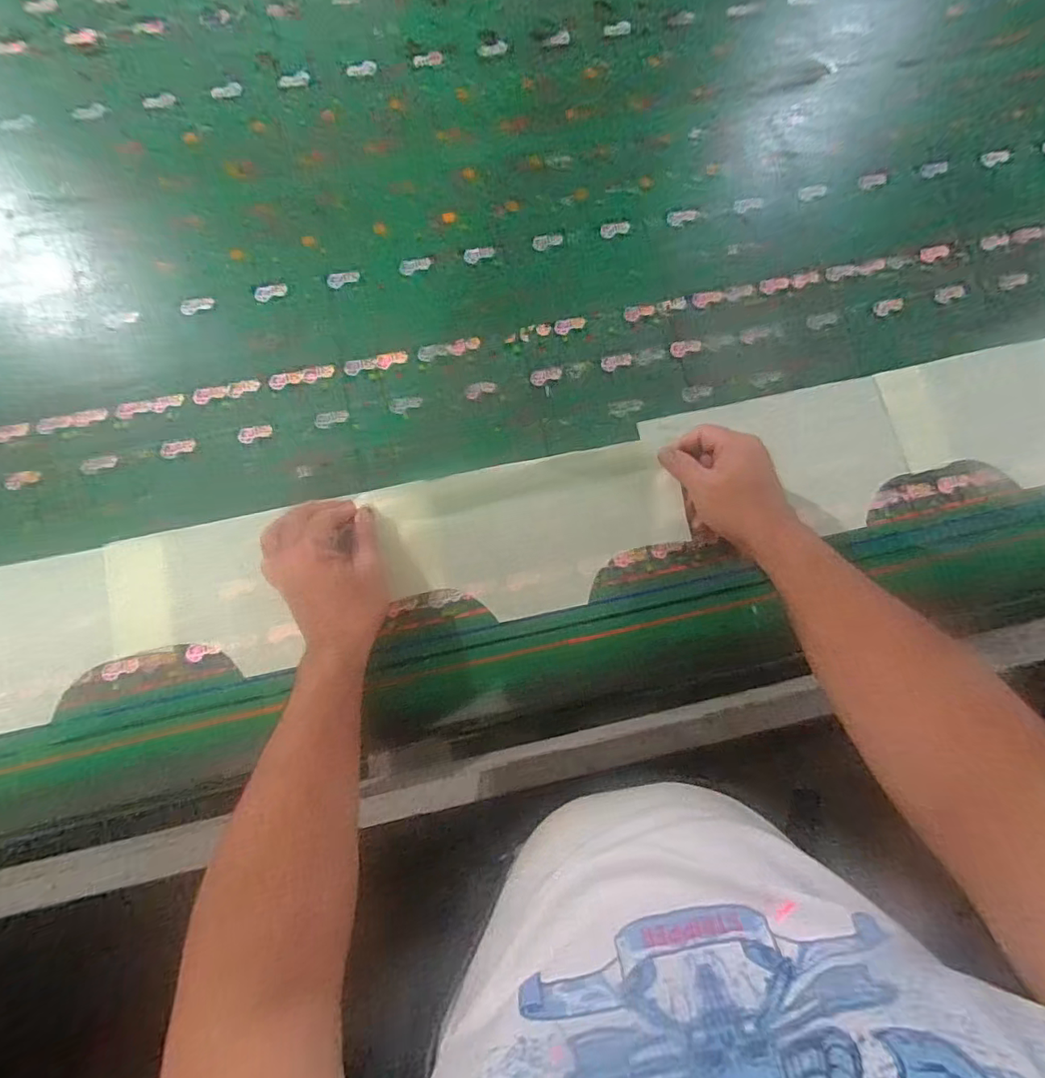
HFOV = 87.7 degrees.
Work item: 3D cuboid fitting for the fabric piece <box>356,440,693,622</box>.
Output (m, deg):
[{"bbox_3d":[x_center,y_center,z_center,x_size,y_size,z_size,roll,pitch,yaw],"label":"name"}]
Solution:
[{"bbox_3d":[0.013,-0.003,0.530,0.287,0.031,0.142,-10,79,-4],"label":"fabric piece"}]

